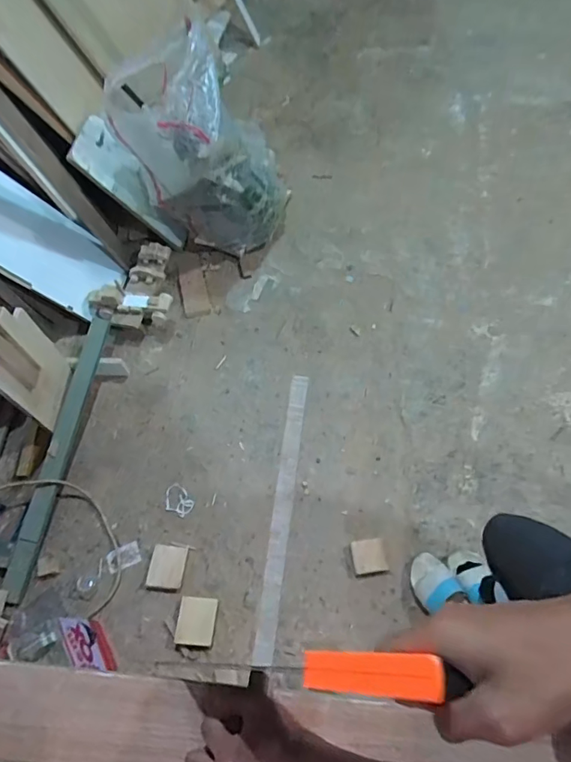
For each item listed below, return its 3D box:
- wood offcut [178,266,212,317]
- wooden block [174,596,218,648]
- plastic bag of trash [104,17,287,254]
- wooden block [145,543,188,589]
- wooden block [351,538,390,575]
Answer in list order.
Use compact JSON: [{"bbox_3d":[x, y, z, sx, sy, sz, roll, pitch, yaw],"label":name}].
[{"bbox_3d":[-0.317,-0.311,1.659,0.094,0.017,0.180,-8,75,-22],"label":"wood offcut"},{"bbox_3d":[-0.225,0.603,1.207,0.091,0.012,0.105,3,63,5],"label":"wooden block"},{"bbox_3d":[-0.223,-0.668,1.480,0.485,0.581,0.276,-14,63,-4],"label":"plastic bag of trash"},{"bbox_3d":[-0.316,0.493,1.278,0.095,0.013,0.105,4,63,5],"label":"wooden block"},{"bbox_3d":[0.223,0.465,1.272,0.085,0.011,0.086,-9,62,-1],"label":"wooden block"}]

